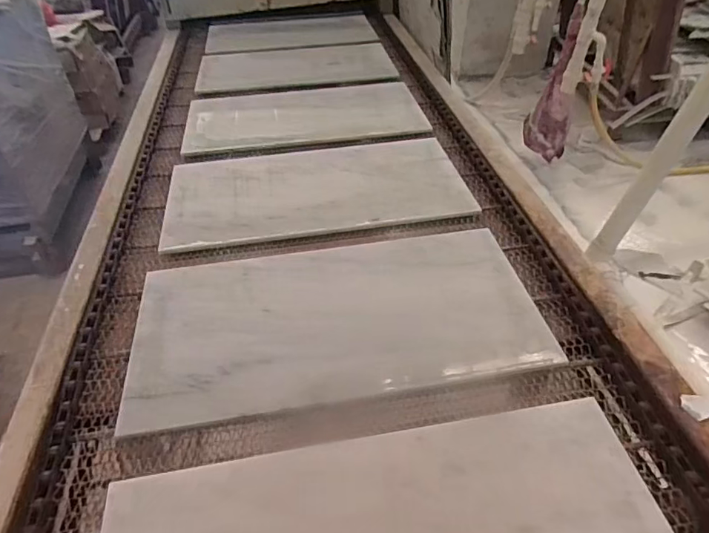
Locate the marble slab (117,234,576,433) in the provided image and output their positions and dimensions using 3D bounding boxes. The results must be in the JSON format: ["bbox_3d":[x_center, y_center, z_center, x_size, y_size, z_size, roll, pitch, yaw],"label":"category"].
[{"bbox_3d":[-0.023,0.071,0.758,0.602,0.014,0.297,-7,43,-8],"label":"marble slab"}]

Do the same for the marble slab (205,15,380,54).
[{"bbox_3d":[-0.219,-0.819,1.724,0.568,0.015,0.305,-6,43,-6],"label":"marble slab"}]

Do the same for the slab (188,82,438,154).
[{"bbox_3d":[-0.127,-0.386,1.246,0.581,0.013,0.281,-10,43,-10],"label":"slab"}]

